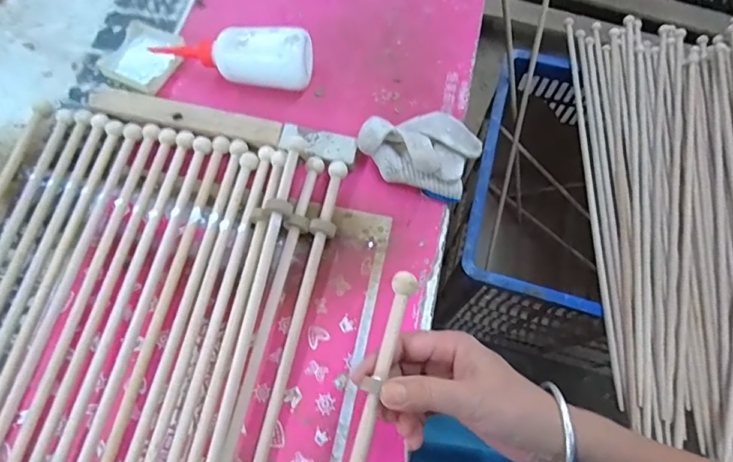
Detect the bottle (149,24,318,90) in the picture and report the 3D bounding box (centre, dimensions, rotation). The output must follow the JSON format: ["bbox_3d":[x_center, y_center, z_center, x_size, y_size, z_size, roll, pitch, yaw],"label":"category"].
[{"bbox_3d":[-0.152,-0.188,0.512,0.181,0.054,0.056,5,67,1],"label":"bottle"}]

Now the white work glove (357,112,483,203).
[{"bbox_3d":[0.054,-0.089,0.478,0.114,0.031,0.087,20,68,7],"label":"white work glove"}]

